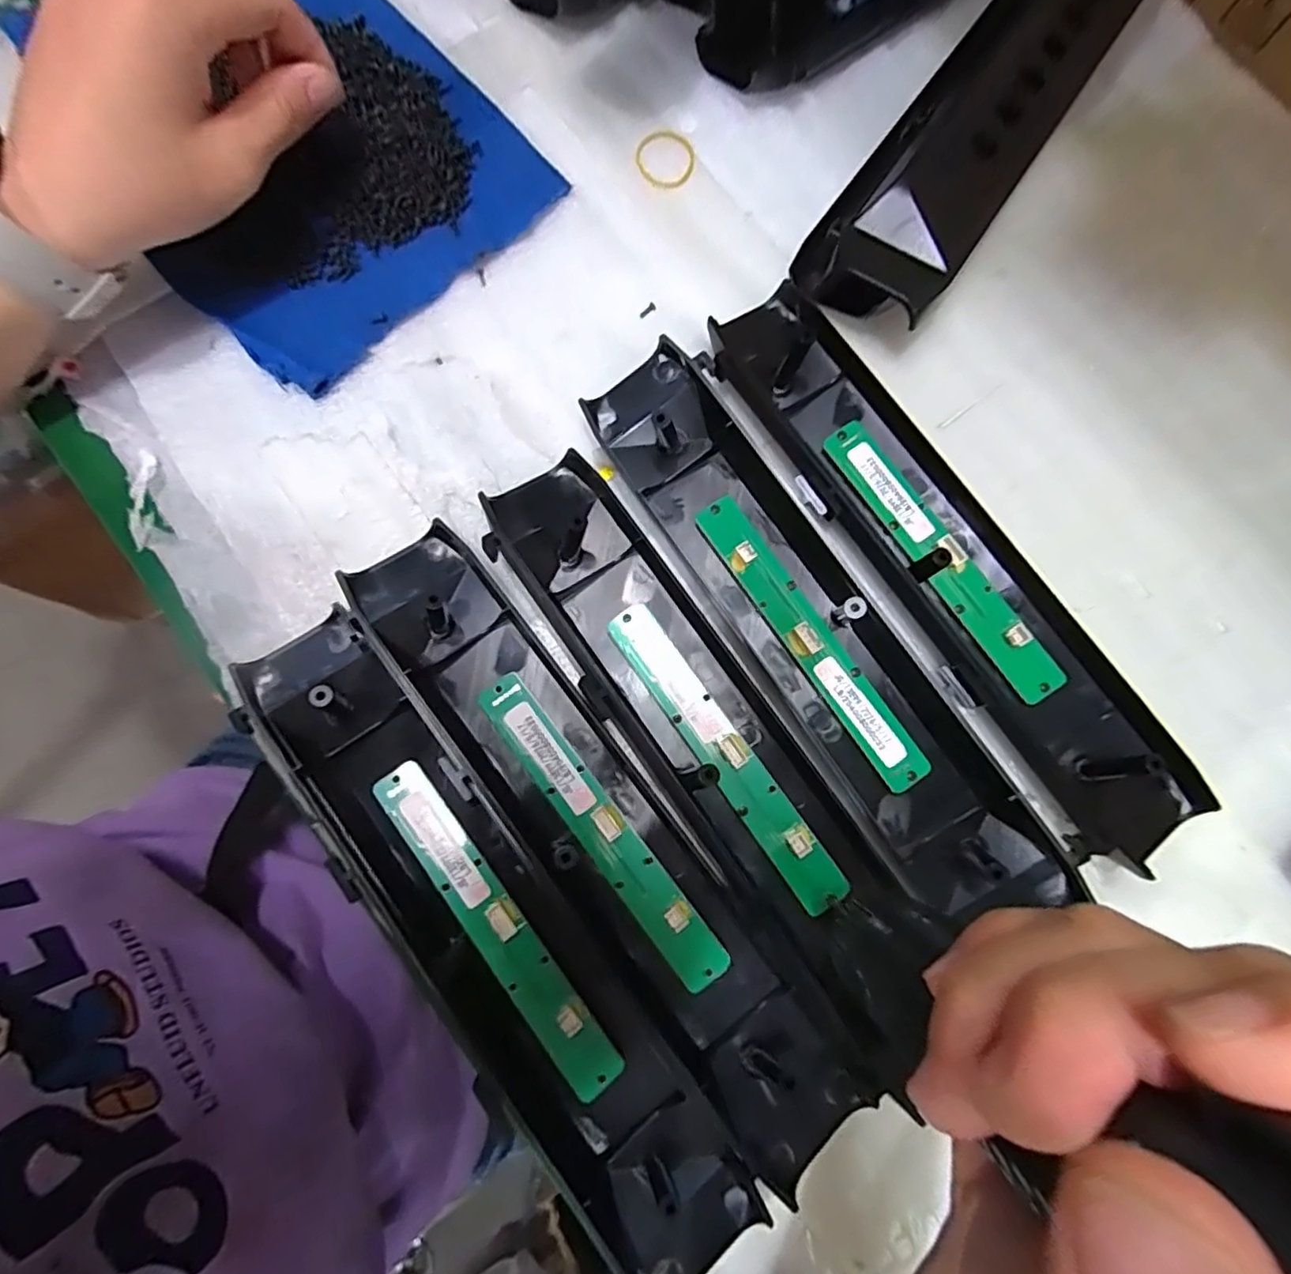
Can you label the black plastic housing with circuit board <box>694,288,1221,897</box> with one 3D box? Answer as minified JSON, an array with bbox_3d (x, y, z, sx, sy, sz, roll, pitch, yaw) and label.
[{"bbox_3d":[0.122,-0.033,0.260,0.069,0.028,0.271,-34,82,-7],"label":"black plastic housing with circuit board"}]

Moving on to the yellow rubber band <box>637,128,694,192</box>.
[{"bbox_3d":[0.010,-0.233,0.310,0.028,0.004,0.030,12,79,1],"label":"yellow rubber band"}]

